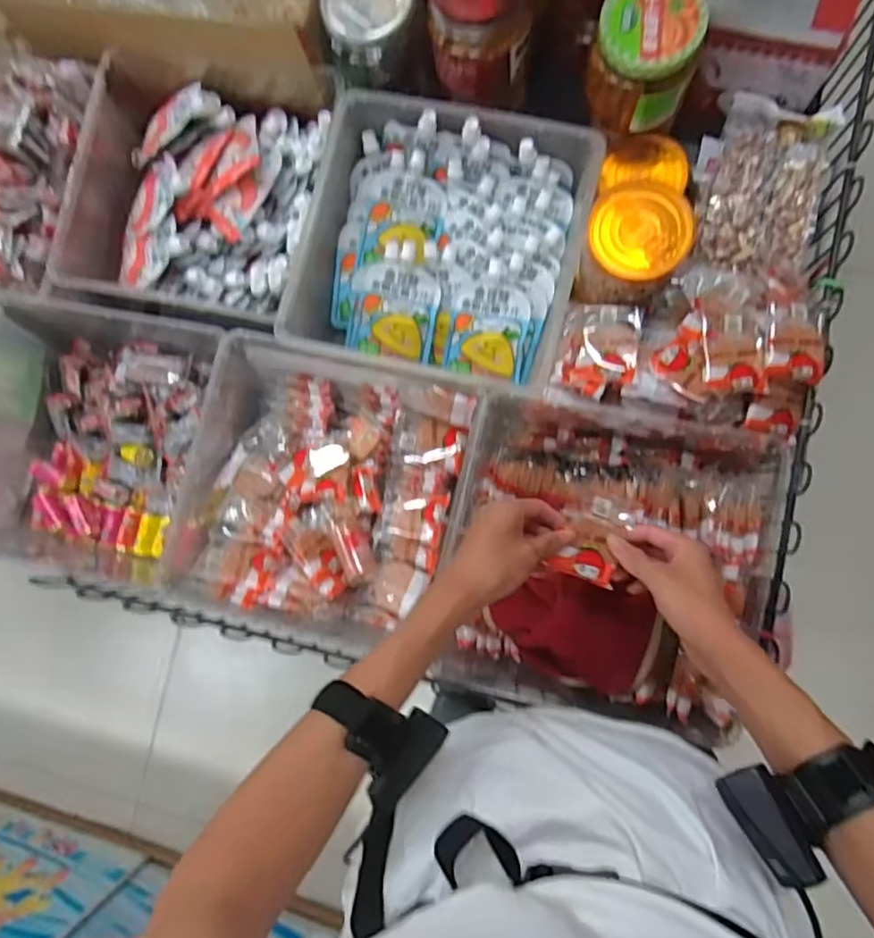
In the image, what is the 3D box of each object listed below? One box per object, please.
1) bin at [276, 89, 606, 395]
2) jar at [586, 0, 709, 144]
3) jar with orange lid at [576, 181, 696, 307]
[{"bbox_3d":[0.008,-0.245,0.690,0.295,0.116,0.292,14,86,9],"label":"bin"},{"bbox_3d":[0.211,-0.424,0.622,0.101,0.099,0.108,-1,84,8],"label":"jar"},{"bbox_3d":[0.198,-0.221,0.611,0.092,0.112,0.091,-1,84,8],"label":"jar with orange lid"}]

